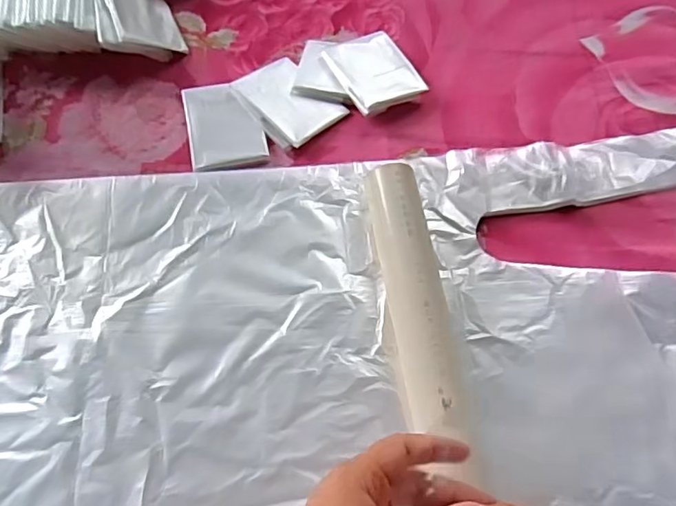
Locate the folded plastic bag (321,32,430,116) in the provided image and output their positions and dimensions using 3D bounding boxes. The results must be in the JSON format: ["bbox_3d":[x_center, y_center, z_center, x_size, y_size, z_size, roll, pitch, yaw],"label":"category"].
[{"bbox_3d":[0.032,-0.164,0.490,0.064,0.013,0.079,-26,69,-11],"label":"folded plastic bag"}]

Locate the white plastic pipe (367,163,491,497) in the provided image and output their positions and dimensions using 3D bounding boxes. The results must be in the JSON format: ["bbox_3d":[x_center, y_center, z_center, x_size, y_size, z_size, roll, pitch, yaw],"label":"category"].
[{"bbox_3d":[0.065,0.103,0.353,0.045,0.041,0.358,-8,67,-3],"label":"white plastic pipe"}]

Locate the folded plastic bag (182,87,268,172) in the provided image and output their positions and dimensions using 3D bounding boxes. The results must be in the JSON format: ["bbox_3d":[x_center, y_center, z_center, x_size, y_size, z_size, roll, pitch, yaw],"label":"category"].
[{"bbox_3d":[-0.097,-0.111,0.472,0.063,0.005,0.081,-12,67,-5],"label":"folded plastic bag"}]

